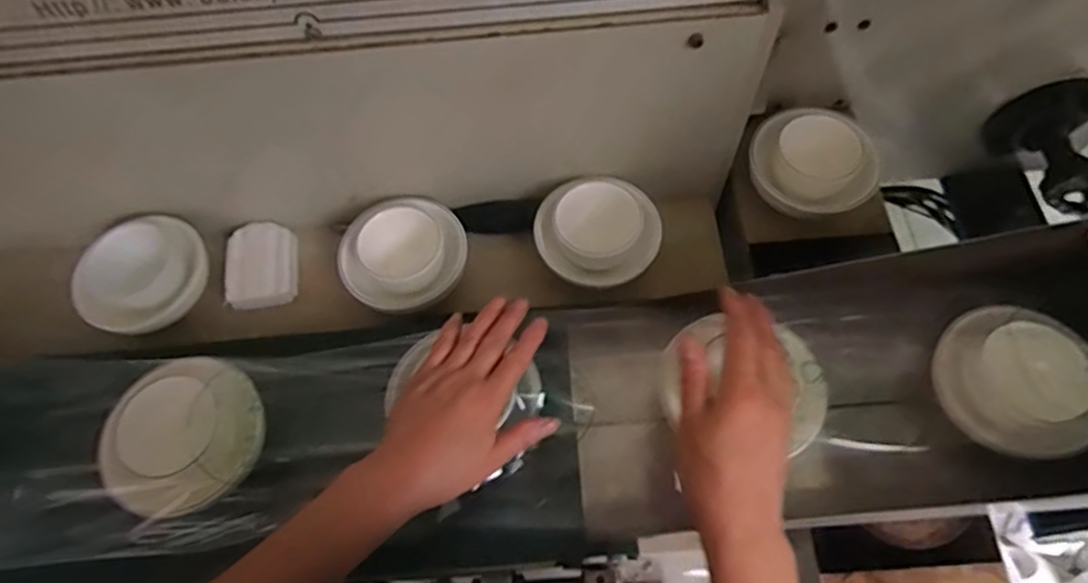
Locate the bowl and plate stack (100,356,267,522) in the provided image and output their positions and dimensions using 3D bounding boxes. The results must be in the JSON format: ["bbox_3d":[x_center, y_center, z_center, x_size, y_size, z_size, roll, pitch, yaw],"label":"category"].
[{"bbox_3d":[-0.265,0.101,0.478,0.112,0.034,0.107,-42,69,-16],"label":"bowl and plate stack"}]

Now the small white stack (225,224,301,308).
[{"bbox_3d":[-0.271,-0.028,0.624,0.064,0.024,0.085,-15,65,-4],"label":"small white stack"}]

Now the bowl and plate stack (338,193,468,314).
[{"bbox_3d":[-0.127,-0.032,0.604,0.113,0.058,0.105,-2,64,2],"label":"bowl and plate stack"}]

